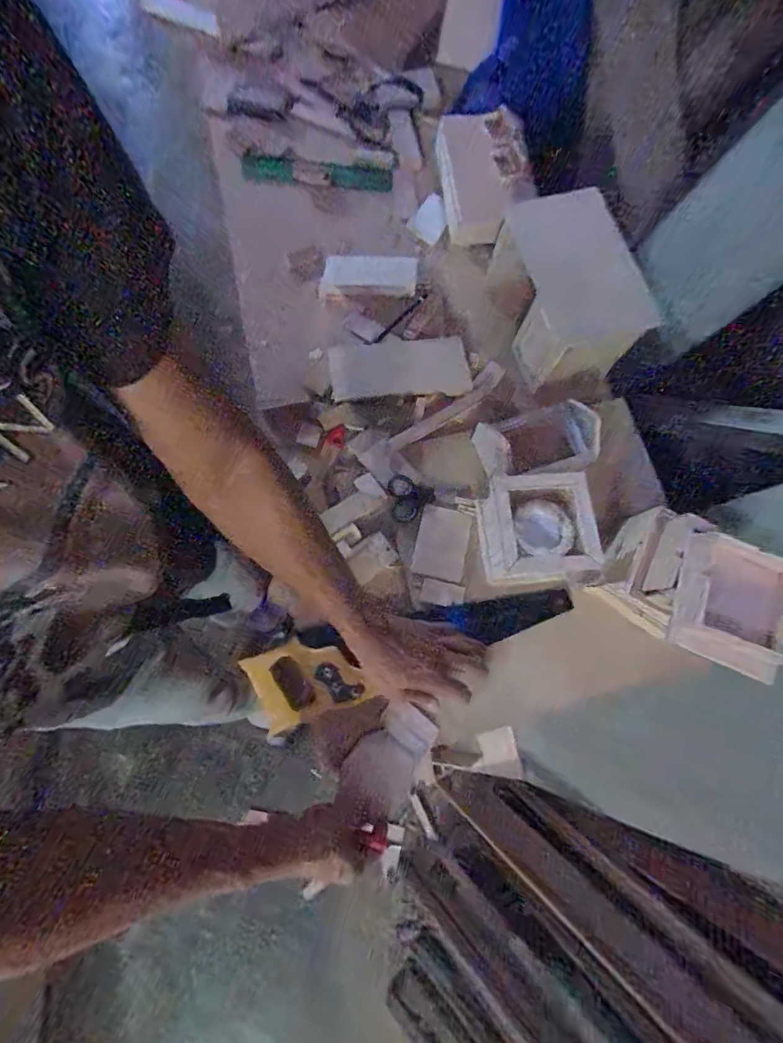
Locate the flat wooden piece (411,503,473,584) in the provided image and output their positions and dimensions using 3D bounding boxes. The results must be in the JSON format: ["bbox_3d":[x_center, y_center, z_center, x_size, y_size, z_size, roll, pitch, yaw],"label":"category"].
[{"bbox_3d":[0.066,0.027,0.573,0.065,0.009,0.092,14,76,-1],"label":"flat wooden piece"}]

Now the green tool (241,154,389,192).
[{"bbox_3d":[-0.119,-0.554,0.705,0.236,0.030,0.023,7,76,-3],"label":"green tool"}]

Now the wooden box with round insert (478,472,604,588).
[{"bbox_3d":[0.170,0.015,0.533,0.117,0.094,0.117,-3,76,-5],"label":"wooden box with round insert"}]

